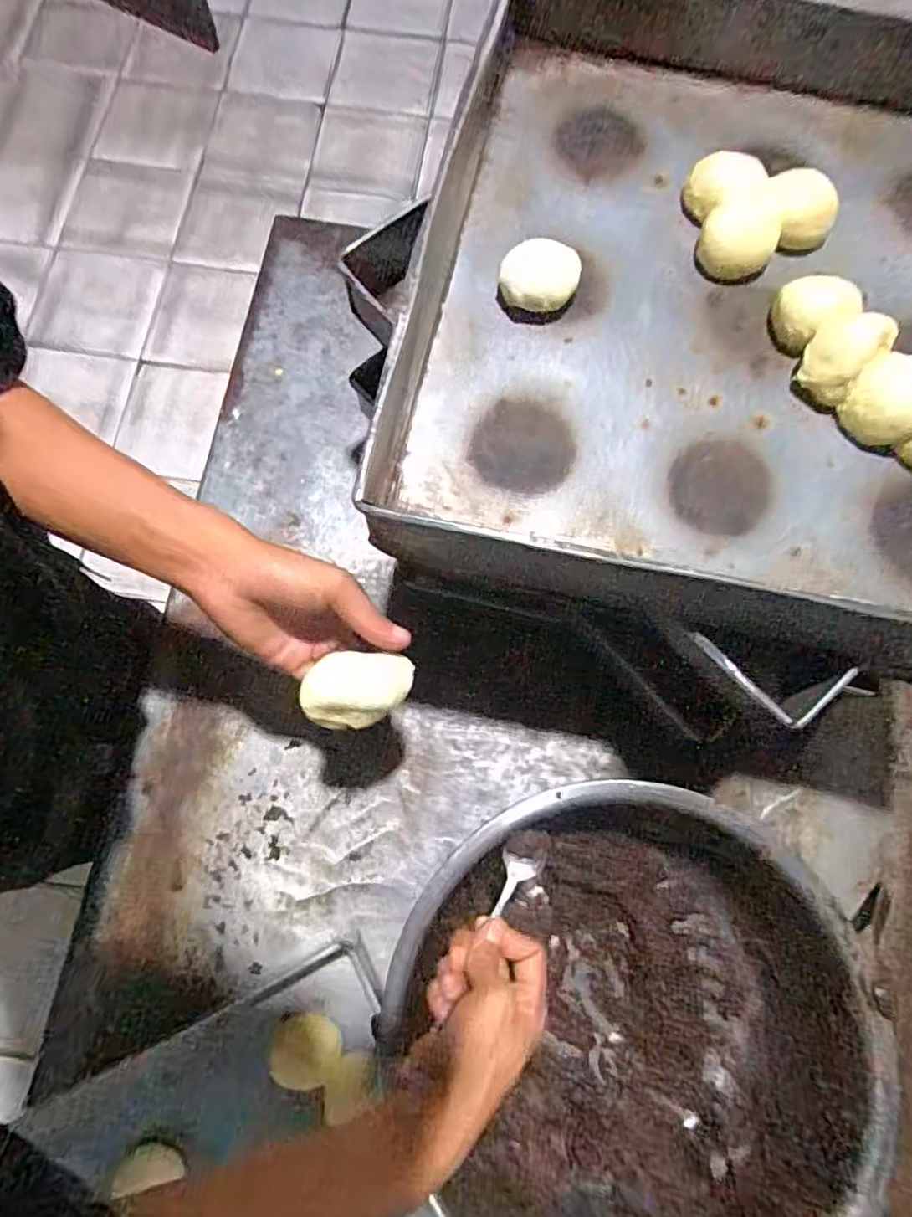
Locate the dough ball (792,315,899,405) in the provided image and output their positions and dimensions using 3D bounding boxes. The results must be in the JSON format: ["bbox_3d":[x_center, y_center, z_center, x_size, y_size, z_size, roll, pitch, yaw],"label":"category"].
[{"bbox_3d":[0.252,-0.165,0.400,0.039,0.032,0.053,38,78,8],"label":"dough ball"}]

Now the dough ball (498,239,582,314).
[{"bbox_3d":[0.058,-0.228,0.424,0.050,0.024,0.041,21,76,4],"label":"dough ball"}]

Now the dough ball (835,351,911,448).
[{"bbox_3d":[0.282,-0.134,0.398,0.052,0.031,0.045,43,79,9],"label":"dough ball"}]

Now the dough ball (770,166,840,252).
[{"bbox_3d":[0.241,-0.286,0.434,0.040,0.031,0.048,-10,76,-4],"label":"dough ball"}]

